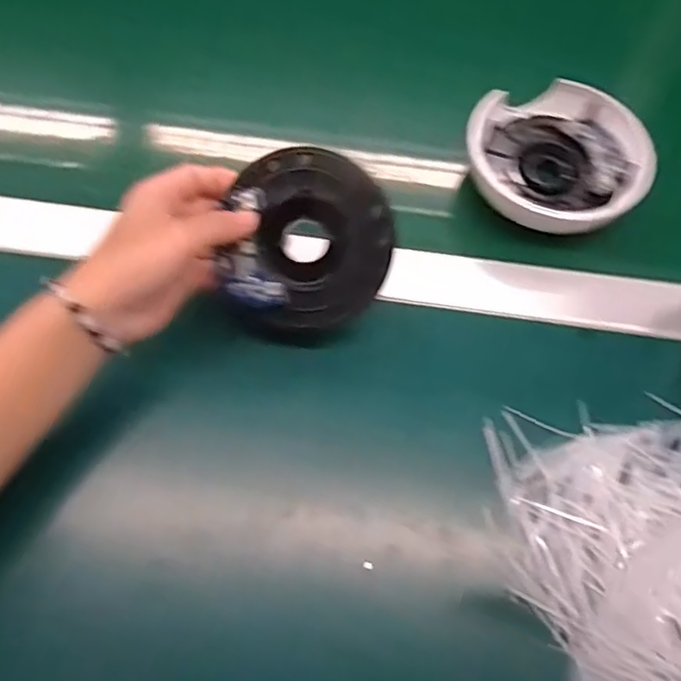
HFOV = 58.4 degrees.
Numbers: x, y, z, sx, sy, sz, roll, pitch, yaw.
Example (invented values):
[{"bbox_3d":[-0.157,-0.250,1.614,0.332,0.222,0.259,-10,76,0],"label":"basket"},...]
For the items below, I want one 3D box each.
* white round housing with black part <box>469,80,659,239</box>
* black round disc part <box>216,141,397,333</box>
[{"bbox_3d":[0.149,-0.130,0.425,0.118,0.035,0.101,15,66,5],"label":"white round housing with black part"},{"bbox_3d":[-0.018,-0.056,0.357,0.090,0.030,0.102,13,91,-5],"label":"black round disc part"}]

